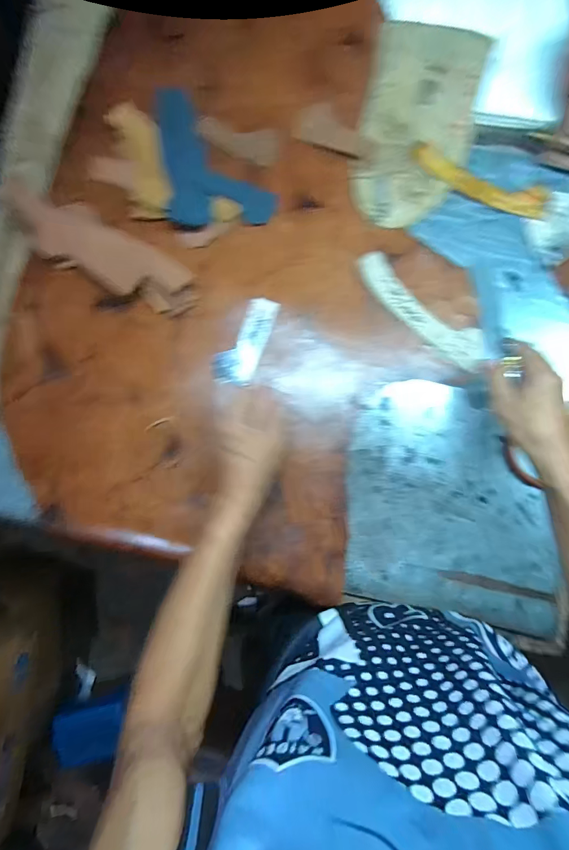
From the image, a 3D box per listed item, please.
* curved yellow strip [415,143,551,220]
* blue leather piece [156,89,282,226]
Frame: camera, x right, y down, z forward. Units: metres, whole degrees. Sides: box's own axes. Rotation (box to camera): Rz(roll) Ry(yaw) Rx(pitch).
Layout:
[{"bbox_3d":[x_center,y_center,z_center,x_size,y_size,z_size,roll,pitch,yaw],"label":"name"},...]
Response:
[{"bbox_3d":[0.262,-0.329,0.528,0.188,0.008,0.041,22,87,2],"label":"curved yellow strip"},{"bbox_3d":[-0.095,-0.374,0.543,0.143,0.011,0.197,-7,85,-8],"label":"blue leather piece"}]

